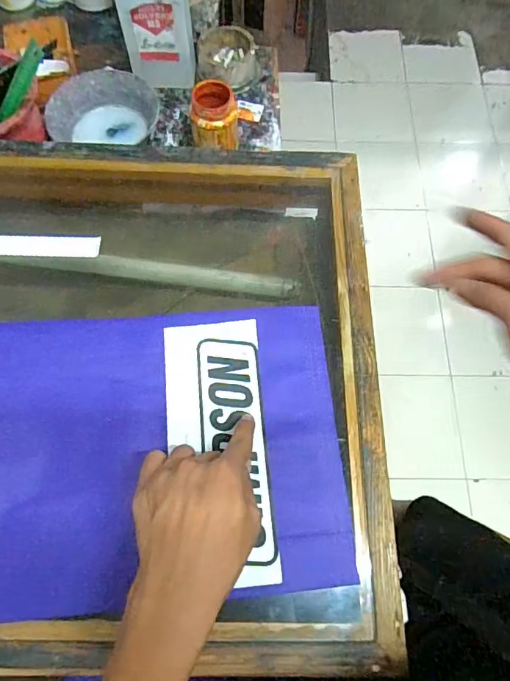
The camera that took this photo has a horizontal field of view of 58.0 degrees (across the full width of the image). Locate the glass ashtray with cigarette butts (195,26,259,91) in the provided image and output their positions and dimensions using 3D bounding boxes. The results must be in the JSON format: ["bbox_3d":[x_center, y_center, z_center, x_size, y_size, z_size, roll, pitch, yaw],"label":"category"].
[{"bbox_3d":[-0.041,-0.450,0.736,0.102,0.040,0.105,-3,69,-2],"label":"glass ashtray with cigarette butts"}]

